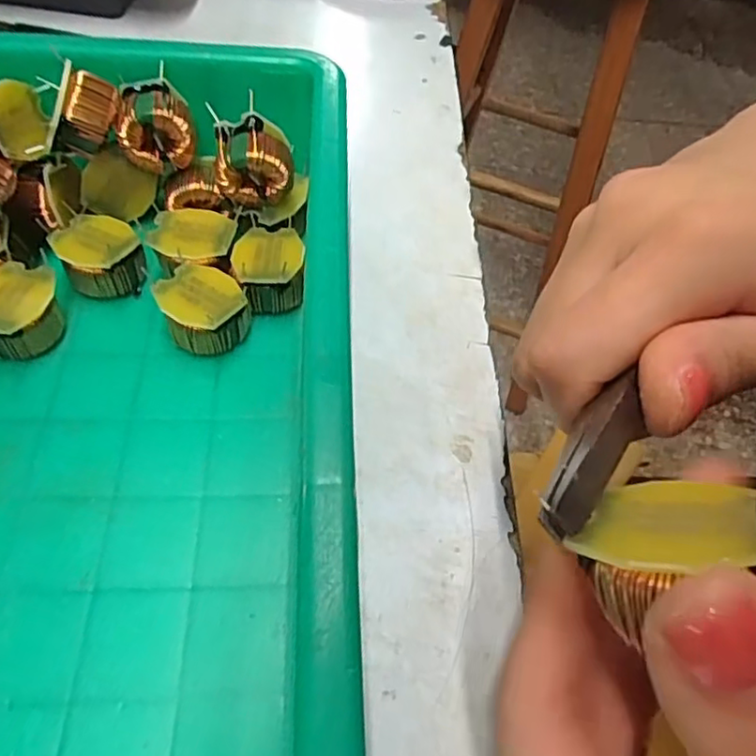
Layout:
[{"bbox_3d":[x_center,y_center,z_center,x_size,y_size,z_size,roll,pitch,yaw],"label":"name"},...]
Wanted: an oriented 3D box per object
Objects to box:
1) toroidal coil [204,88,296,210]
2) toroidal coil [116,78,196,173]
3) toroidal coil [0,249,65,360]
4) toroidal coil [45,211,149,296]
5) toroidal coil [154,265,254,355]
[{"bbox_3d":[-0.046,-0.080,0.232,0.028,0.032,0.017,-1,53,-7],"label":"toroidal coil"},{"bbox_3d":[-0.082,-0.093,0.233,0.026,0.024,0.019,-9,54,-12],"label":"toroidal coil"},{"bbox_3d":[-0.122,-0.021,0.216,0.026,0.020,0.033,-11,55,-14],"label":"toroidal coil"},{"bbox_3d":[-0.102,-0.044,0.234,0.026,0.020,0.030,-26,60,-23],"label":"toroidal coil"},{"bbox_3d":[-0.061,-0.023,0.223,0.029,0.020,0.032,-15,56,-16],"label":"toroidal coil"}]

